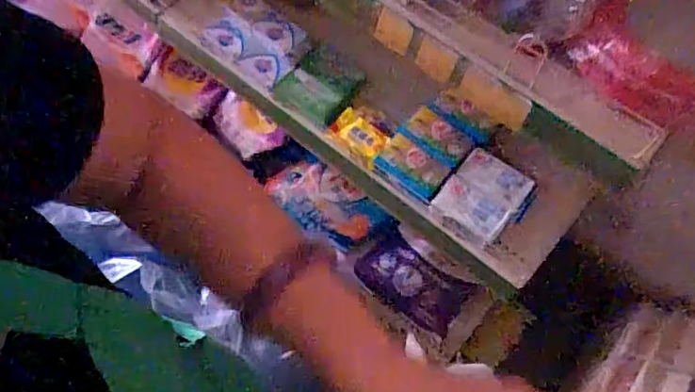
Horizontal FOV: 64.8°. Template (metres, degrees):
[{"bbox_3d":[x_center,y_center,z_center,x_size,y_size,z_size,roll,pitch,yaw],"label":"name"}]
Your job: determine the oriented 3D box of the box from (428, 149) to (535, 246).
[{"bbox_3d":[0.217,0.000,0.890,0.118,0.040,0.128,35,65,15],"label":"box"}]

